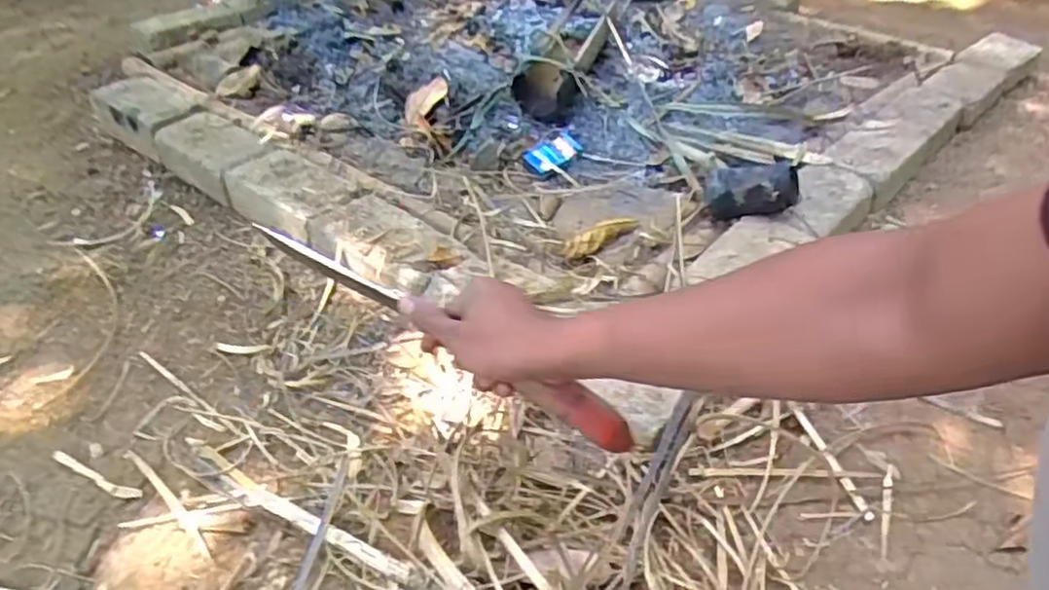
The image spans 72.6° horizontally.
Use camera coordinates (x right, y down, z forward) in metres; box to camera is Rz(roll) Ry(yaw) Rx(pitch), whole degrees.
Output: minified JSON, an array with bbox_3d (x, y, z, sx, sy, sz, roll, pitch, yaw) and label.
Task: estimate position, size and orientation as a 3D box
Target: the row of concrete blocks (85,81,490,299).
[{"bbox_3d":[-0.410,-0.187,1.101,0.926,0.063,0.137,28,49,34],"label":"row of concrete blocks"}]

